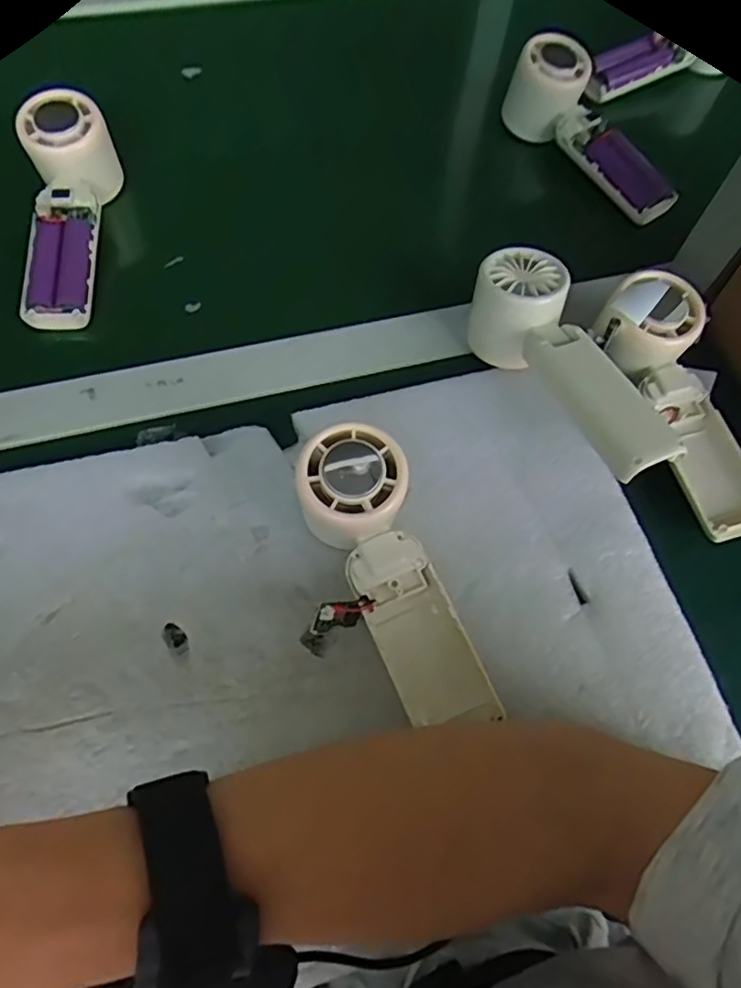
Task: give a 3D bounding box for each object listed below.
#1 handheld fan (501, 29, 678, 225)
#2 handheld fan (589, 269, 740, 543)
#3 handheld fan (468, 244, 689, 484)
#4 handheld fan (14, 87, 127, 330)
[{"bbox_3d":[0.172,-0.282,0.490,0.042,0.061,0.166,-40,86,-18],"label":"handheld fan"},{"bbox_3d":[0.187,-0.053,0.370,0.056,0.034,0.162,-21,82,-11],"label":"handheld fan"},{"bbox_3d":[0.111,-0.073,0.364,0.048,0.053,0.158,-21,69,-11],"label":"handheld fan"},{"bbox_3d":[-0.210,-0.192,0.428,0.052,0.042,0.168,0,80,-3],"label":"handheld fan"}]

